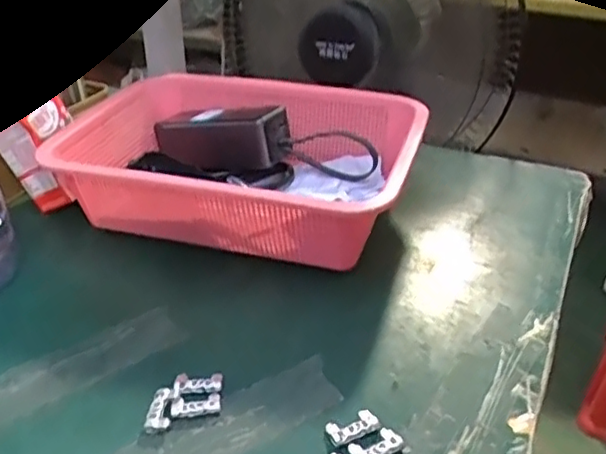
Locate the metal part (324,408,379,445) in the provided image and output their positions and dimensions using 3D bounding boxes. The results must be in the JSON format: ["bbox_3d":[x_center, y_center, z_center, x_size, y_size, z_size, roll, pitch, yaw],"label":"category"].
[{"bbox_3d":[0.030,0.118,0.379,0.030,0.005,0.016,-15,35,-24],"label":"metal part"}]

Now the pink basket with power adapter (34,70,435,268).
[{"bbox_3d":[-0.052,-0.058,0.587,0.307,0.091,0.219,10,33,16],"label":"pink basket with power adapter"}]

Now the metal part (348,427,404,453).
[{"bbox_3d":[0.042,0.126,0.366,0.029,0.007,0.017,-13,34,-21],"label":"metal part"}]

